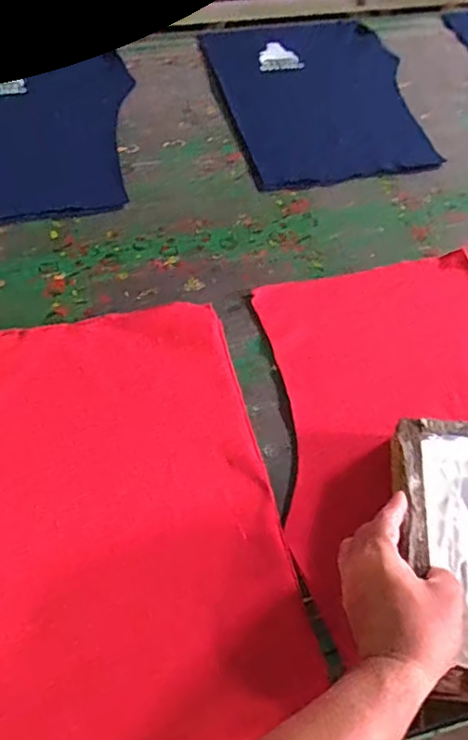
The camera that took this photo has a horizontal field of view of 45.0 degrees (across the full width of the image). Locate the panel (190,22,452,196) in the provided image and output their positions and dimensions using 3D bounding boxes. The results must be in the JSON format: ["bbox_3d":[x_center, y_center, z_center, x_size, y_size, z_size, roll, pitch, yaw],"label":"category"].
[{"bbox_3d":[0.149,-0.497,1.008,0.344,0.013,0.466,-7,57,-9],"label":"panel"}]

